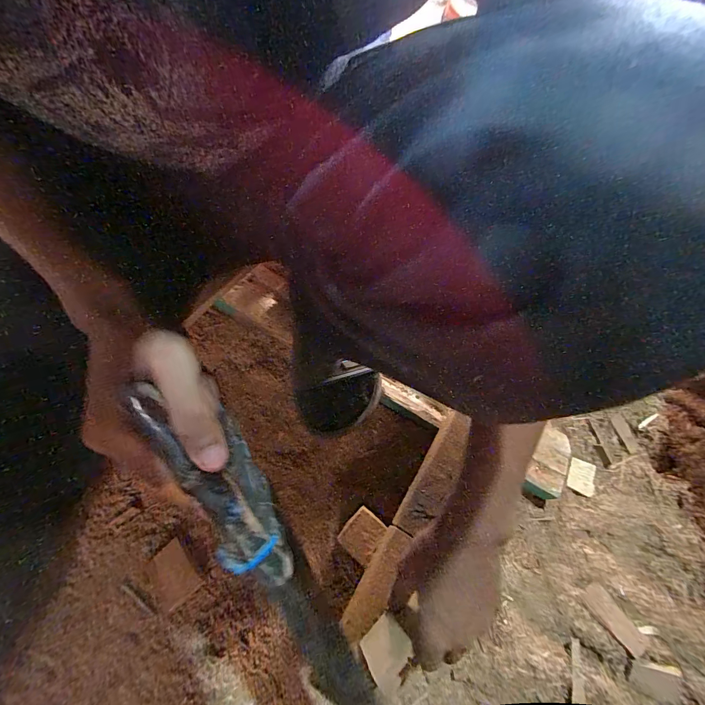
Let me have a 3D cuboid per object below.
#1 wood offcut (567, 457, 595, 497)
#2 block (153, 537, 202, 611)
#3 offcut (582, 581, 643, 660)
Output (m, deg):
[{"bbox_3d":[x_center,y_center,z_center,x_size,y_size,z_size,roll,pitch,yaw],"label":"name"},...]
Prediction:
[{"bbox_3d":[0.301,0.163,0.471,0.035,0.006,0.043,23,66,7],"label":"wood offcut"},{"bbox_3d":[-0.212,0.261,0.421,0.044,0.006,0.062,-35,72,-18],"label":"block"},{"bbox_3d":[0.287,0.292,0.394,0.030,0.004,0.066,-27,59,-22],"label":"offcut"}]

